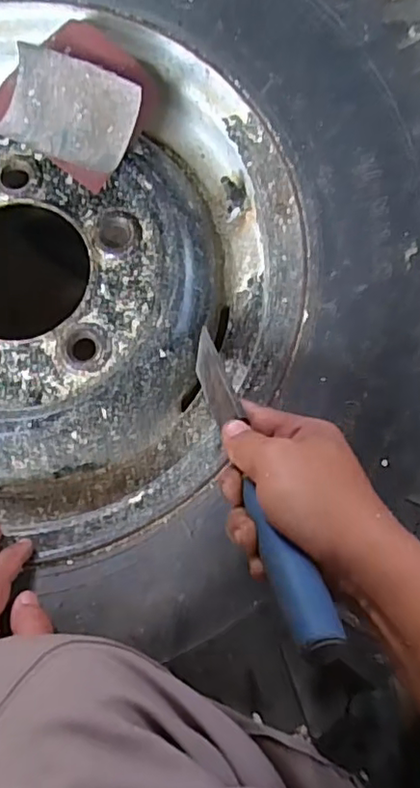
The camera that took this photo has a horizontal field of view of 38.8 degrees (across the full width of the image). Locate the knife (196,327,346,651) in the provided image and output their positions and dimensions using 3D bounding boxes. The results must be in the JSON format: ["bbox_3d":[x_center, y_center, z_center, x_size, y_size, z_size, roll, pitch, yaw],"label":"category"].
[{"bbox_3d":[0.024,0.039,0.358,0.025,0.031,0.242,-15,40,-3],"label":"knife"}]

